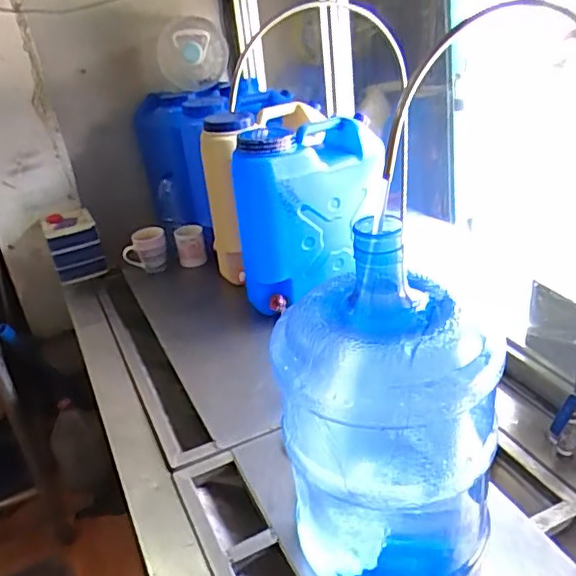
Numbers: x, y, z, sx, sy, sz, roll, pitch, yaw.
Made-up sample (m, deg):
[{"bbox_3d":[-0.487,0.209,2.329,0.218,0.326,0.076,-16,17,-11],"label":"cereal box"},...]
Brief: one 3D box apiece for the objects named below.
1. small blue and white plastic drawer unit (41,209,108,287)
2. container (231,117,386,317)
[{"bbox_3d":[-0.606,-0.110,1.692,0.137,0.169,0.174,-19,31,-20],"label":"small blue and white plastic drawer unit"},{"bbox_3d":[0.041,-0.164,1.351,0.298,0.379,0.176,-17,31,-17],"label":"container"}]

